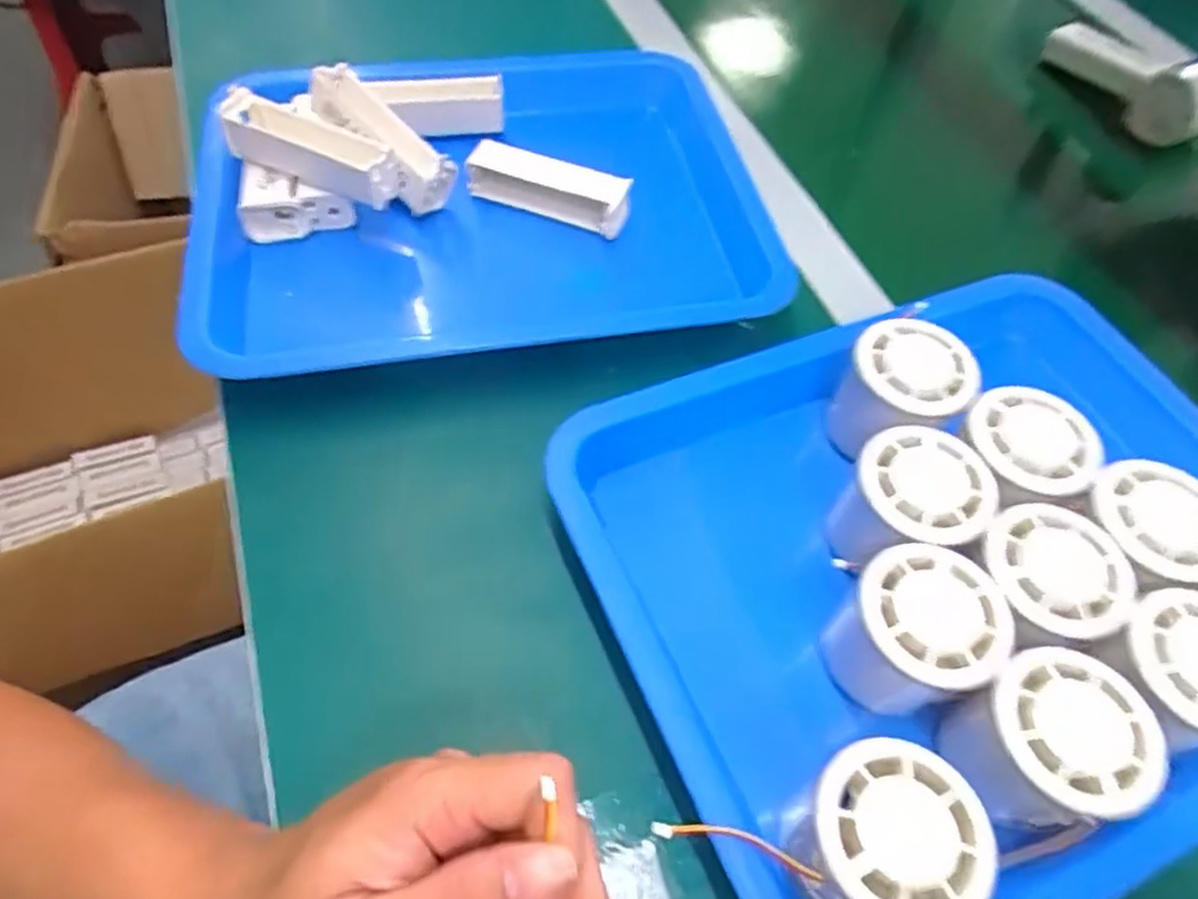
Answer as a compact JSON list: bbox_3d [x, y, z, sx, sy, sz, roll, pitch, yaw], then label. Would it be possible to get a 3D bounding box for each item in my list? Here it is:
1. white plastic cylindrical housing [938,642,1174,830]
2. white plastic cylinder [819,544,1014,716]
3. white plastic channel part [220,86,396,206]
[{"bbox_3d":[0.169,0.113,0.283,0.066,0.044,0.059,-23,62,-19],"label":"white plastic cylindrical housing"},{"bbox_3d":[0.130,0.080,0.310,0.058,0.058,0.057,2,57,-4],"label":"white plastic cylinder"},{"bbox_3d":[-0.175,-0.181,0.448,0.106,0.036,0.027,21,57,8],"label":"white plastic channel part"}]

